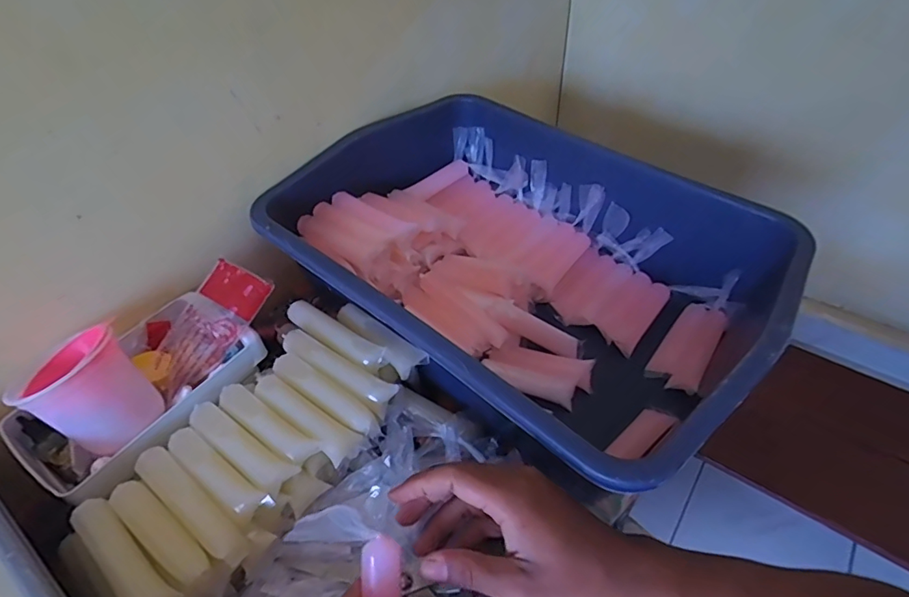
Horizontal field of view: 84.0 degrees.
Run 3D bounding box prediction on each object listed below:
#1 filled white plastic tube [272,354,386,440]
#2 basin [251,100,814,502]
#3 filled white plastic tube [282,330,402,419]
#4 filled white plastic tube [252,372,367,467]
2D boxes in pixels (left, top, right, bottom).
[{"bbox_3d":[-0.118,0.090,0.462,0.115,0.029,0.025,26,54,25],"label":"filled white plastic tube"},{"bbox_3d":[0.066,-0.029,0.559,0.482,0.150,0.347,31,56,28],"label":"basin"},{"bbox_3d":[-0.112,0.068,0.478,0.126,0.023,0.027,23,53,23],"label":"filled white plastic tube"},{"bbox_3d":[-0.133,0.106,0.448,0.109,0.027,0.028,25,54,25],"label":"filled white plastic tube"}]

